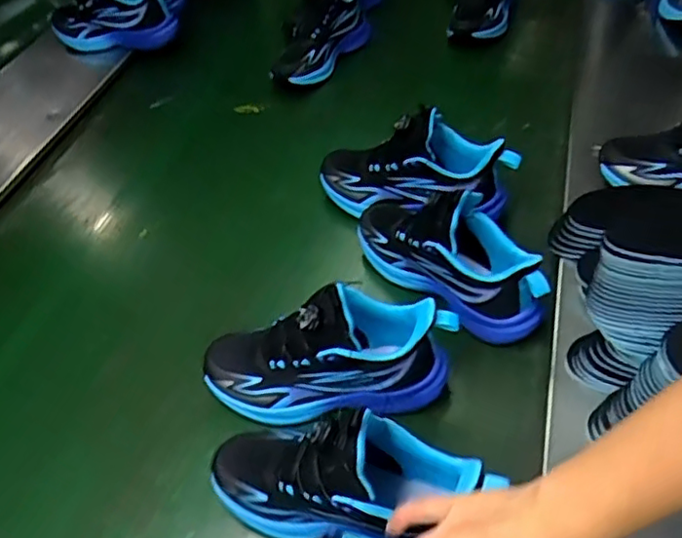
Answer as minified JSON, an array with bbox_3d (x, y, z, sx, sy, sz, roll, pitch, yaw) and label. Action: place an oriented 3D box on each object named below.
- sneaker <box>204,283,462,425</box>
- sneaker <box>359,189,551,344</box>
[{"bbox_3d":[-0.017,0.082,0.594,0.240,0.136,0.083,-3,51,-1],"label":"sneaker"},{"bbox_3d":[0.116,-0.029,0.667,0.083,0.131,0.243,-34,57,-23],"label":"sneaker"}]

